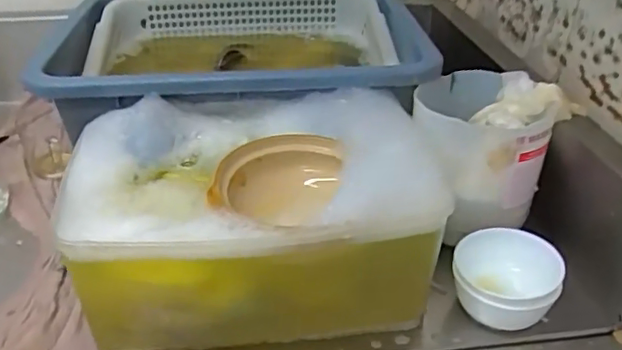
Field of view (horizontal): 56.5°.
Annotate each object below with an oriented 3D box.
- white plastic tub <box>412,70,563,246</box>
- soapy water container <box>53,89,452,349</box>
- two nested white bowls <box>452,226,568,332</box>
[{"bbox_3d":[0.196,-0.038,0.695,0.161,0.124,0.162,0,33,0],"label":"white plastic tub"},{"bbox_3d":[-0.060,0.045,0.625,0.335,0.170,0.251,-3,33,-6],"label":"soapy water container"},{"bbox_3d":[0.202,0.113,0.608,0.102,0.067,0.098,0,33,0],"label":"two nested white bowls"}]

